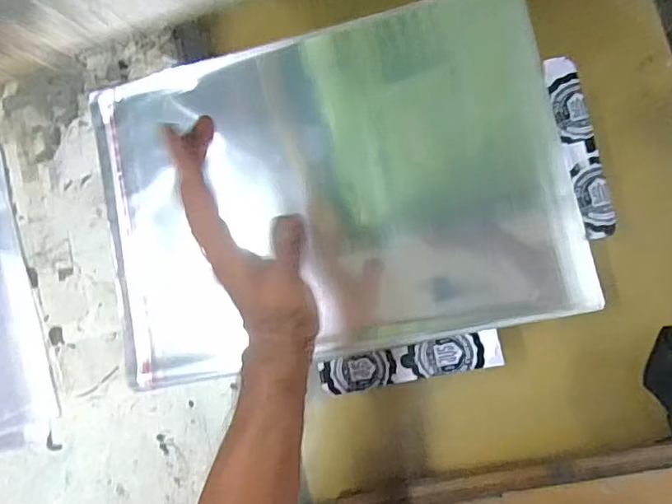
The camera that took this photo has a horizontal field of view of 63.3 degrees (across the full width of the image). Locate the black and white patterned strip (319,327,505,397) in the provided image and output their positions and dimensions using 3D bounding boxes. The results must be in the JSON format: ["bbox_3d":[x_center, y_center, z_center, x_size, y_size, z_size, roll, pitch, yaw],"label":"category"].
[{"bbox_3d":[0.065,0.098,0.480,0.158,0.005,0.032,-12,82,9],"label":"black and white patterned strip"}]

